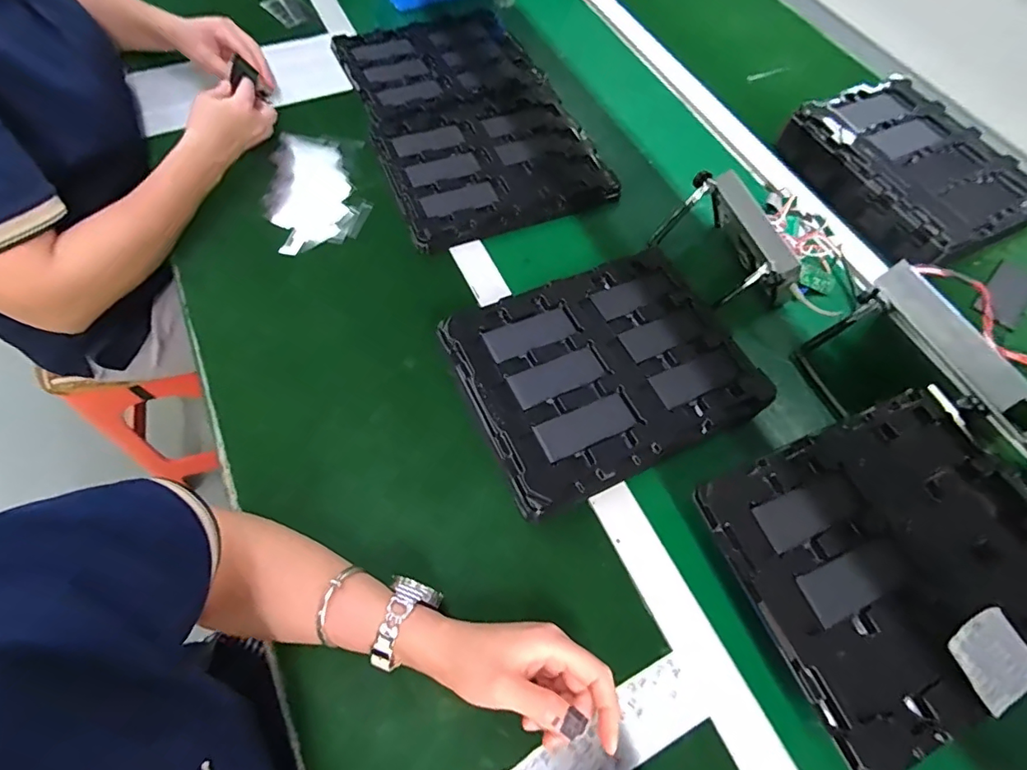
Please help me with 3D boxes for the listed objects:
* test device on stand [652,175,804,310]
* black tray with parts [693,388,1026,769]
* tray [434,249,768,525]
[{"bbox_3d":[0.257,-0.163,0.573,0.120,0.090,0.158,-25,68,-14],"label":"test device on stand"},{"bbox_3d":[0.313,0.135,0.396,0.268,0.022,0.216,-21,66,-13],"label":"black tray with parts"},{"bbox_3d":[0.086,-0.017,0.505,0.267,0.046,0.218,-22,68,-13],"label":"tray"}]

